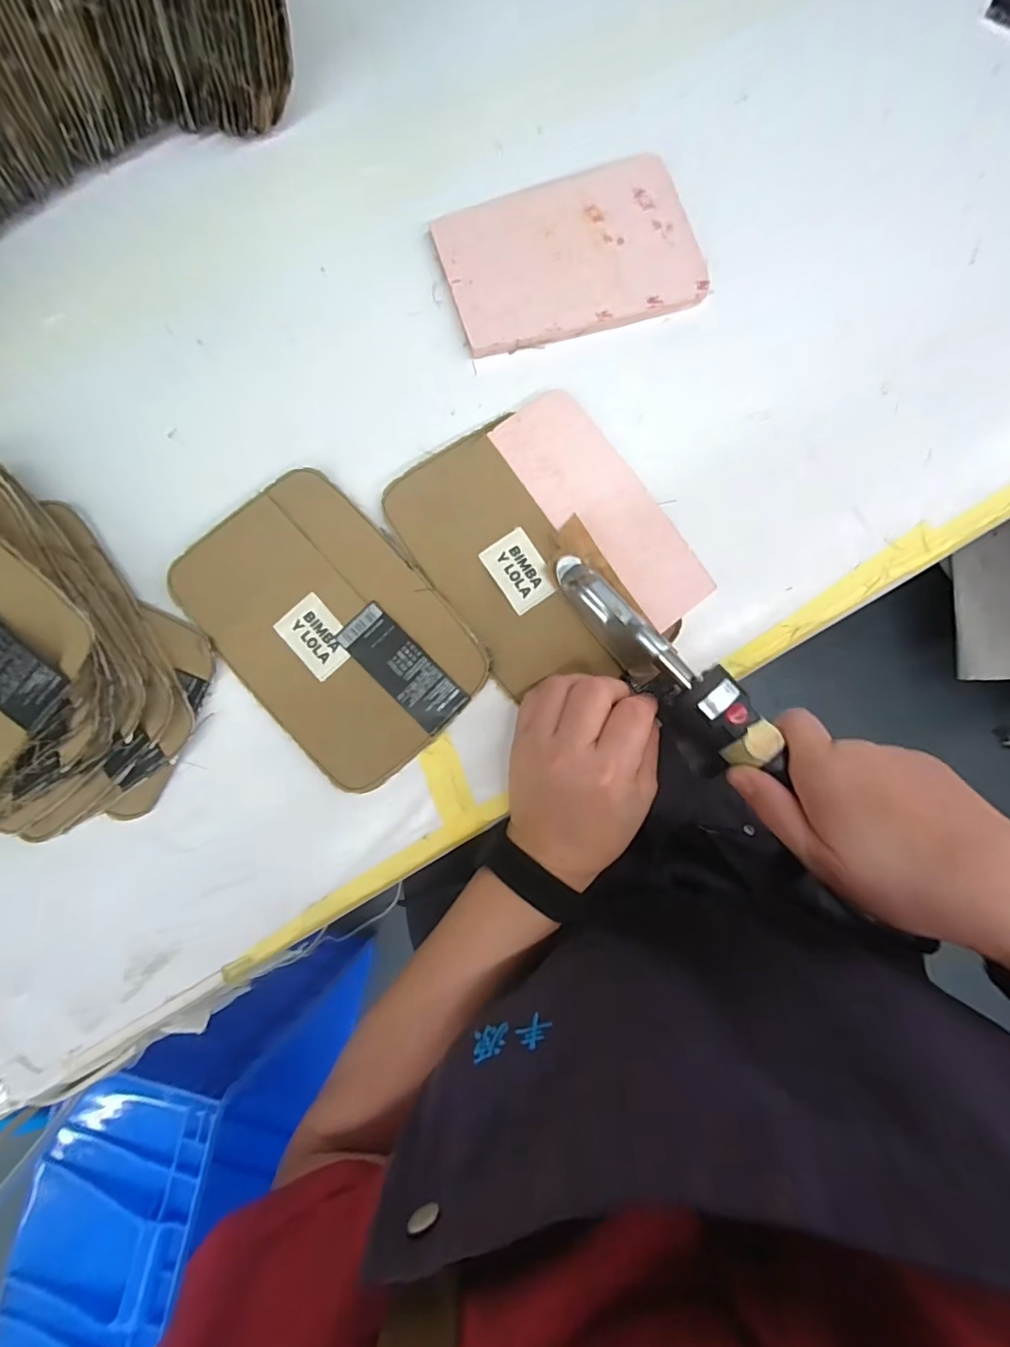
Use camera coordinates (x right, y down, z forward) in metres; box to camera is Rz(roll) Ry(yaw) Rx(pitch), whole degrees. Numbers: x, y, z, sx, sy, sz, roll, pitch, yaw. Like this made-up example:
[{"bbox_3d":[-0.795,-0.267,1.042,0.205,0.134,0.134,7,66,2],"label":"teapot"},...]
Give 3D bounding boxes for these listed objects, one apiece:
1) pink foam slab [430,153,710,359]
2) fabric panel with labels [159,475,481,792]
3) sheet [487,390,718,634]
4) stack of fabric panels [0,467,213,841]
[{"bbox_3d":[0.047,-0.297,0.377,0.176,0.010,0.116,-18,85,-3],"label":"pink foam slab"},{"bbox_3d":[-0.113,-0.031,0.342,0.128,0.006,0.192,-43,87,-3],"label":"fabric panel with labels"},{"bbox_3d":[0.066,-0.111,0.357,0.064,0.005,0.177,-36,87,-2],"label":"sheet"},{"bbox_3d":[-0.308,-0.013,0.312,0.242,0.070,0.167,42,85,3],"label":"stack of fabric panels"}]

